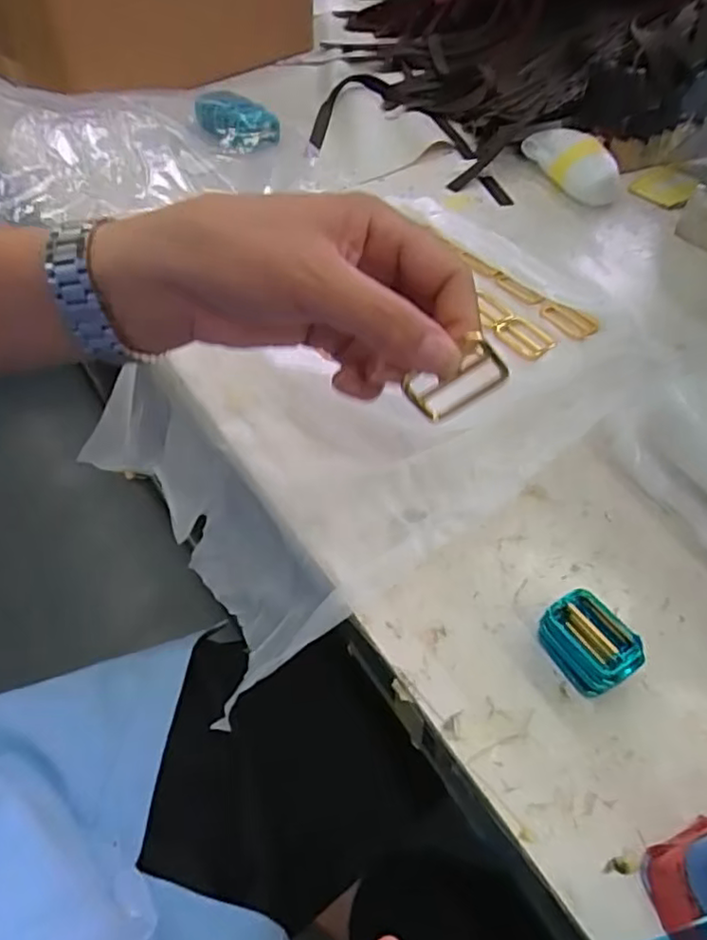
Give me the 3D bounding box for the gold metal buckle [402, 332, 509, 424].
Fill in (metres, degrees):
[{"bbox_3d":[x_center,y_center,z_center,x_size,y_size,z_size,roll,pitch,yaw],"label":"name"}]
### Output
[{"bbox_3d":[0.047,-0.040,0.287,0.042,0.026,0.007,-32,31,19],"label":"gold metal buckle"}]

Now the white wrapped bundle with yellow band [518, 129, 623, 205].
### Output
[{"bbox_3d":[0.222,-0.309,0.647,0.038,0.047,0.111,-26,56,-19],"label":"white wrapped bundle with yellow band"}]

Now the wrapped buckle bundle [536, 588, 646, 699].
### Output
[{"bbox_3d":[0.119,0.089,0.325,0.032,0.026,0.046,-29,57,-21],"label":"wrapped buckle bundle"}]

